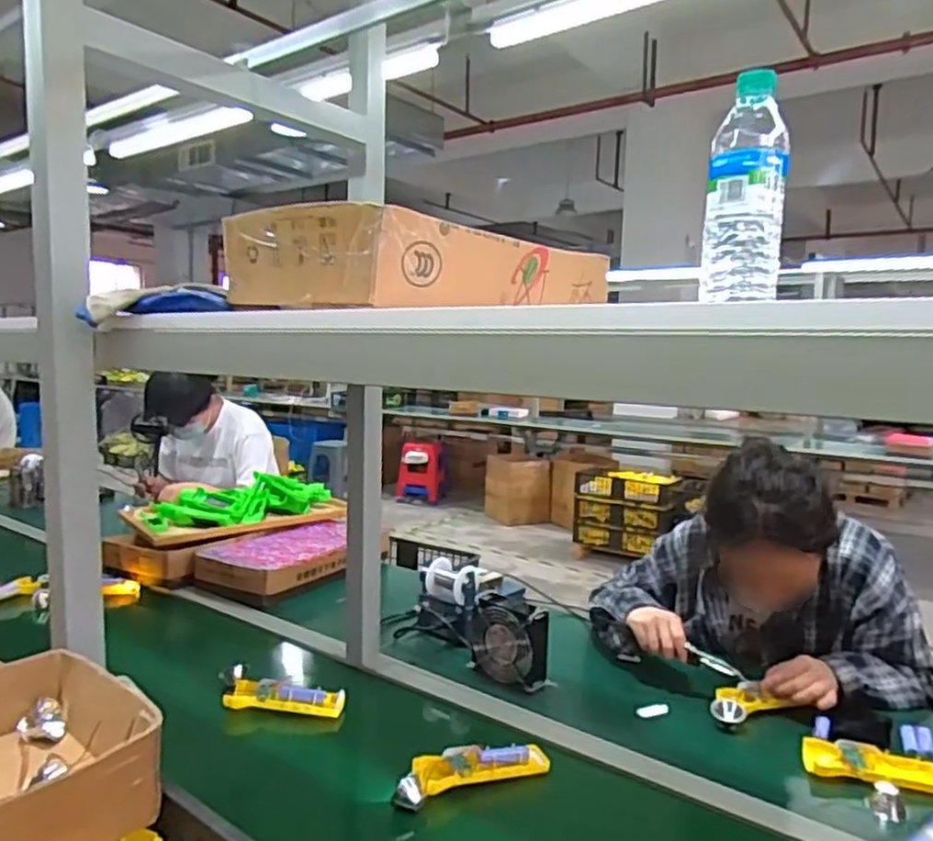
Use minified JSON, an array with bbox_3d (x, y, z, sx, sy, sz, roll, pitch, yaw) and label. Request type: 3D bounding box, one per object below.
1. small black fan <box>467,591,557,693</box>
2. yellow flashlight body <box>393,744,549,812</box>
[{"bbox_3d":[0.069,0.343,1.086,0.122,0.120,0.050,7,9,44],"label":"small black fan"},{"bbox_3d":[0.003,0.420,0.838,0.194,0.032,0.051,-2,7,-25],"label":"yellow flashlight body"}]

